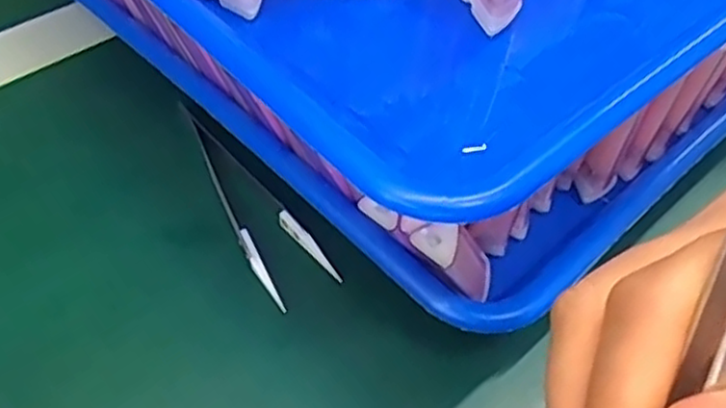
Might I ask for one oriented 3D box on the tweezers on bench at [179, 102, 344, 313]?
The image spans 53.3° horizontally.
[{"bbox_3d":[-0.054,-0.003,0.314,0.025,0.011,0.118,-27,57,-23],"label":"tweezers on bench"}]

